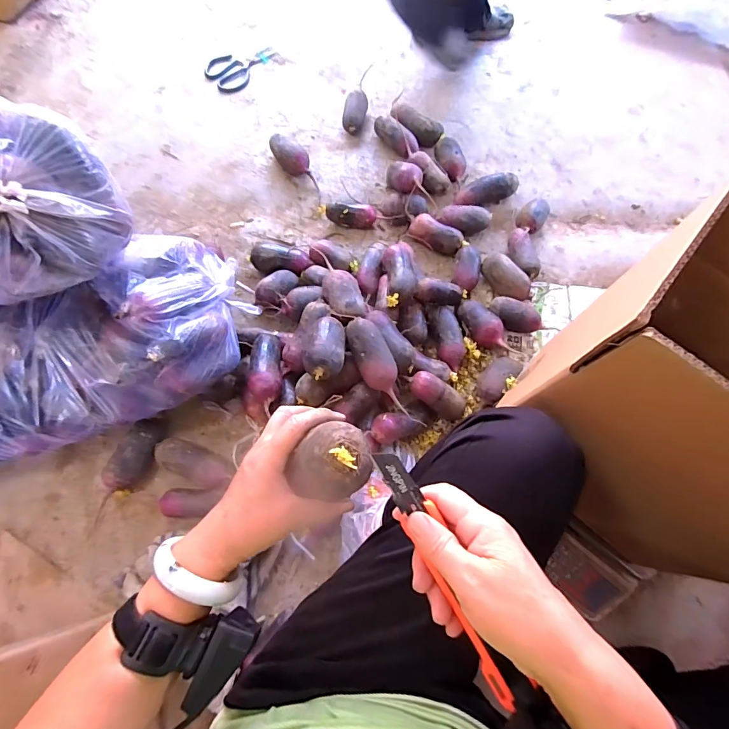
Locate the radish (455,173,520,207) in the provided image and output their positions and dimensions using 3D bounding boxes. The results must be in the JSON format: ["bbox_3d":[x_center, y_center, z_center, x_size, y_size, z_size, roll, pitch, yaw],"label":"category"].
[{"bbox_3d":[0.275,-0.389,0.935,0.147,0.060,0.051,-20,73,-7],"label":"radish"}]

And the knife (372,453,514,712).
[{"bbox_3d":[0.055,0.144,0.285,0.020,0.006,0.183,-25,83,-8],"label":"knife"}]

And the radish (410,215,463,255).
[{"bbox_3d":[0.153,-0.277,0.892,0.119,0.057,0.052,28,73,9],"label":"radish"}]

